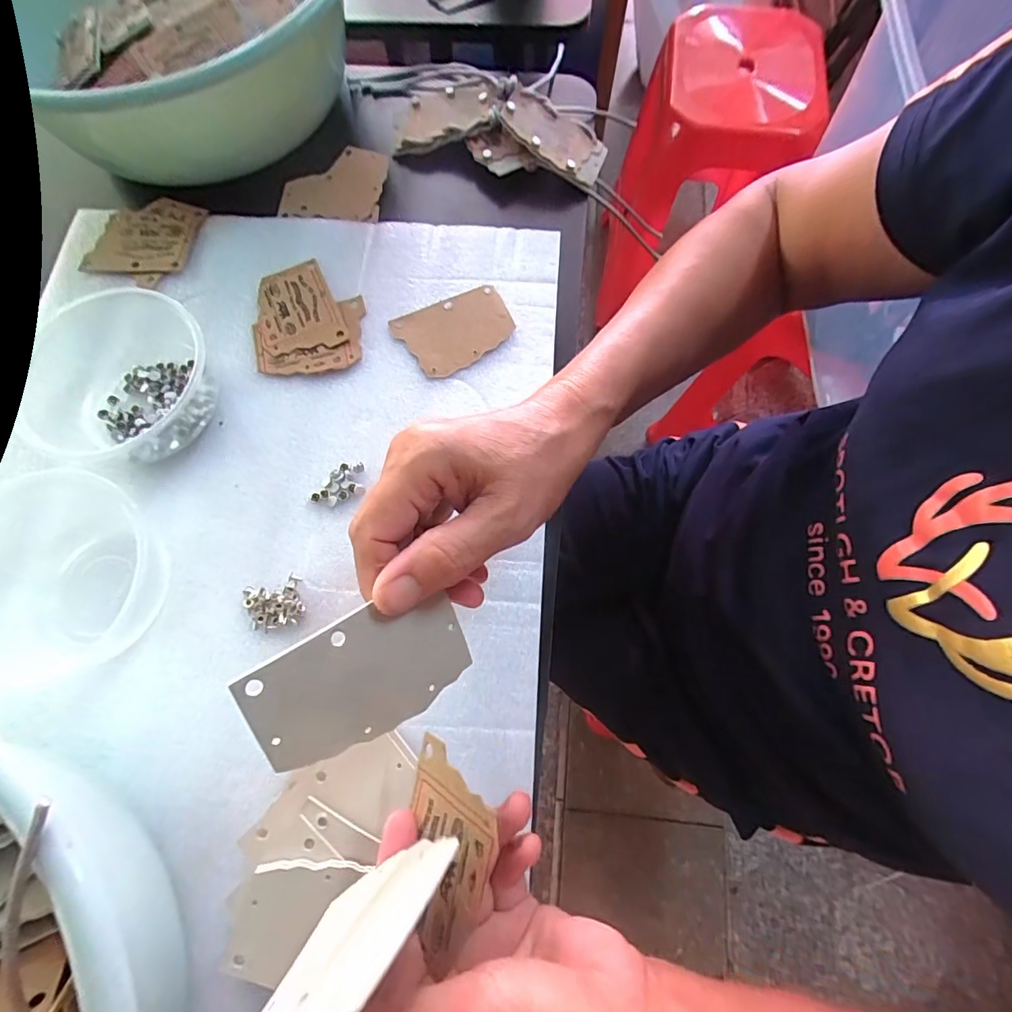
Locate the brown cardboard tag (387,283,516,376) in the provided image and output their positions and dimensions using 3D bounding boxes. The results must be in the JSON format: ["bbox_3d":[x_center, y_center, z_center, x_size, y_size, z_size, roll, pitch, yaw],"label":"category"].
[{"bbox_3d":[-0.035,-0.120,0.328,0.076,0.005,0.055,-23,73,-6],"label":"brown cardboard tag"}]

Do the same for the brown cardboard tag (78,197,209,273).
[{"bbox_3d":[-0.272,-0.205,0.362,0.073,0.005,0.071,5,72,3],"label":"brown cardboard tag"}]

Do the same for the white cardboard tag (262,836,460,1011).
[{"bbox_3d":[-0.052,0.146,0.165,0.004,0.053,0.082,48,117,2],"label":"white cardboard tag"}]

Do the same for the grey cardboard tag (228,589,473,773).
[{"bbox_3d":[-0.053,0.066,0.188,0.083,0.004,0.054,-27,113,-32],"label":"grey cardboard tag"}]

